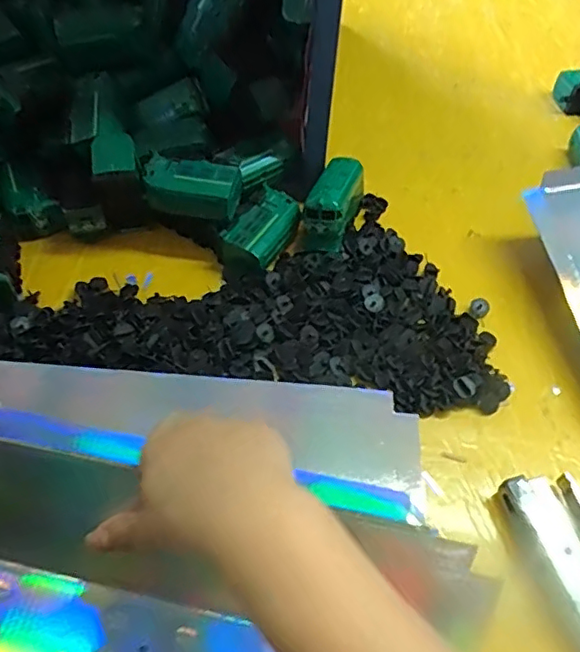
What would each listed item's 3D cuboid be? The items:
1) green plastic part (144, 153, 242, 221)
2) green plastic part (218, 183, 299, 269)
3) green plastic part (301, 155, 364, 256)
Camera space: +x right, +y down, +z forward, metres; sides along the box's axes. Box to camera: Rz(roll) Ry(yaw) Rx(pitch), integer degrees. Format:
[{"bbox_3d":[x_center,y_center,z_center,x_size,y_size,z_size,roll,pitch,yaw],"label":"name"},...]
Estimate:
[{"bbox_3d":[-0.097,-0.136,0.570,0.091,0.038,0.049,9,54,5],"label":"green plastic part"},{"bbox_3d":[-0.025,-0.099,0.592,0.049,0.035,0.089,24,56,15],"label":"green plastic part"},{"bbox_3d":[0.044,-0.127,0.599,0.043,0.047,0.103,17,55,10],"label":"green plastic part"}]

